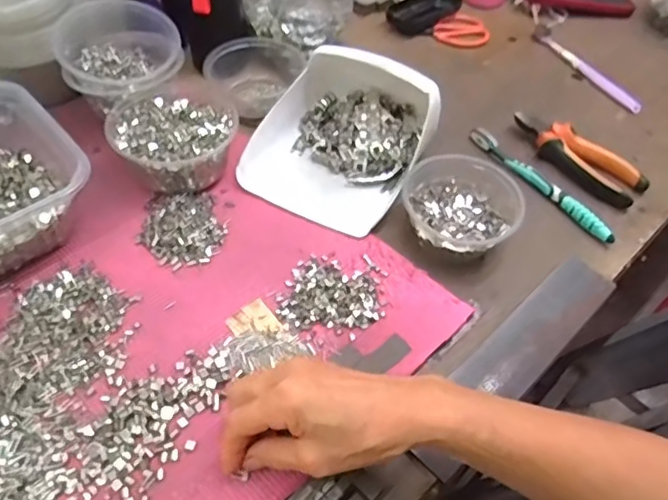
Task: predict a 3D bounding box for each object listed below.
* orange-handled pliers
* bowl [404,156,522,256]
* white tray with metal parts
[{"bbox_3d":[0.257,-0.102,0.612,0.148,0.025,0.051,37,58,24],"label":"orange-handled pliers"},{"bbox_3d":[0.114,-0.037,0.525,0.100,0.048,0.093,2,51,-2],"label":"bowl"},{"bbox_3d":[0.010,-0.121,0.562,0.154,0.078,0.178,23,53,12],"label":"white tray with metal parts"}]

